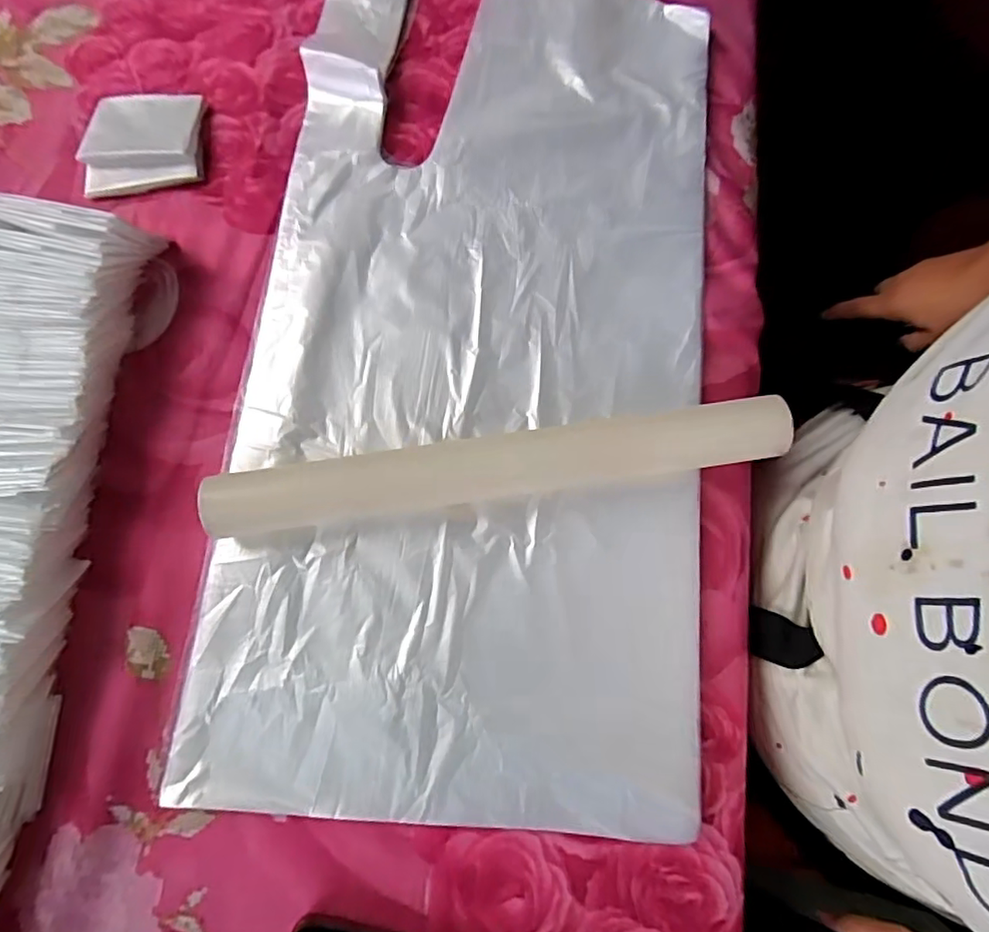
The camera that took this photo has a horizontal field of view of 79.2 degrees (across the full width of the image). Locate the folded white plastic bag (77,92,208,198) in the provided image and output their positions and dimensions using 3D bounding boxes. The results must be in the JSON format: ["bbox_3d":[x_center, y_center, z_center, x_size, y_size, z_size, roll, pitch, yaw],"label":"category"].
[{"bbox_3d":[-0.267,-0.246,0.455,0.086,0.014,0.085,-5,76,-3],"label":"folded white plastic bag"}]

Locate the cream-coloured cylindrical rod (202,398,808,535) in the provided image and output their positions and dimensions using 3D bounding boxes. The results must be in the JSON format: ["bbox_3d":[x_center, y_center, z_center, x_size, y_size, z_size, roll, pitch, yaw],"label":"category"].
[{"bbox_3d":[0.004,0.000,0.377,0.356,0.036,0.039,-8,76,-3],"label":"cream-coloured cylindrical rod"}]

